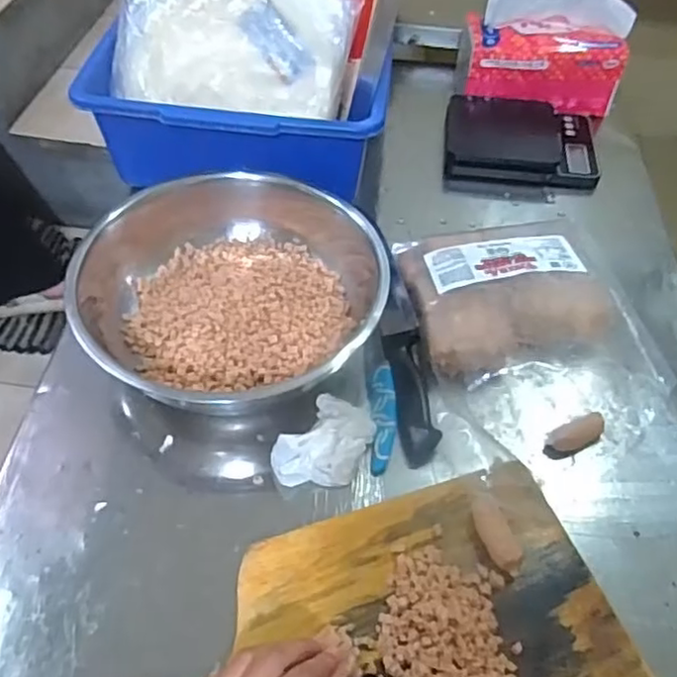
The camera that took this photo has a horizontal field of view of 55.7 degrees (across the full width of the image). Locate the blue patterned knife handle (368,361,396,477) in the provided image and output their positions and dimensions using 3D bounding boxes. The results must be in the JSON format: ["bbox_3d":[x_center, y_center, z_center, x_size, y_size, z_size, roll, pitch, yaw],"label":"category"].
[{"bbox_3d":[0.037,0.065,0.535,0.020,0.021,0.097,1,52,-2],"label":"blue patterned knife handle"}]

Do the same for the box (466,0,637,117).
[{"bbox_3d":[0.255,-0.360,0.776,0.184,0.137,0.080,7,52,3],"label":"box"}]

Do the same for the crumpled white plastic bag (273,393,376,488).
[{"bbox_3d":[-0.011,0.083,0.516,0.064,0.036,0.082,23,55,15],"label":"crumpled white plastic bag"}]

